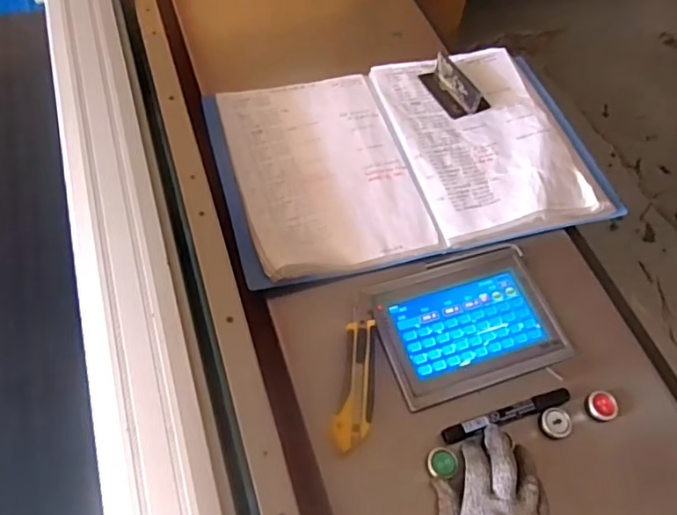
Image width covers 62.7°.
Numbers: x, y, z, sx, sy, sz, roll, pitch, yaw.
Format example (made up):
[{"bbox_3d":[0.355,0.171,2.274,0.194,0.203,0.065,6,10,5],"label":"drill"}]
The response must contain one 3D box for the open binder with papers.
[{"bbox_3d":[0.092,-0.141,0.721,0.477,0.028,0.307,-11,60,-11],"label":"open binder with papers"}]

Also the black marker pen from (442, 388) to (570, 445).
[{"bbox_3d":[0.167,0.155,0.547,0.136,0.012,0.015,-15,61,-11],"label":"black marker pen"}]

